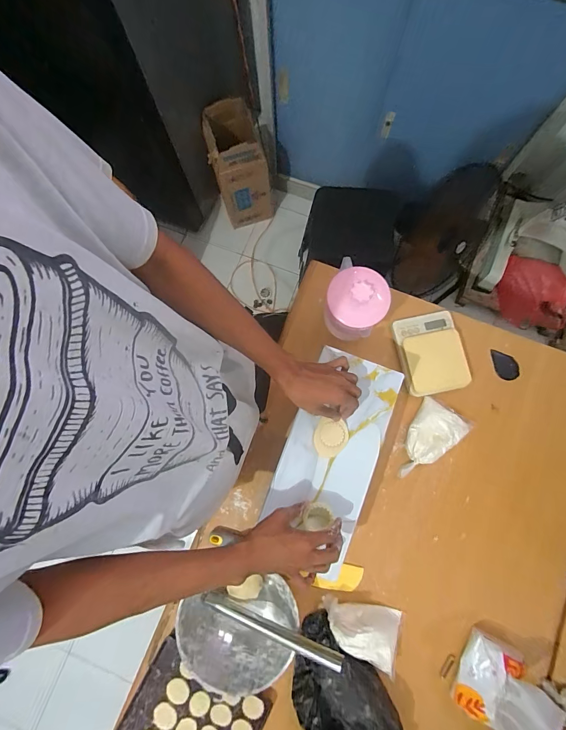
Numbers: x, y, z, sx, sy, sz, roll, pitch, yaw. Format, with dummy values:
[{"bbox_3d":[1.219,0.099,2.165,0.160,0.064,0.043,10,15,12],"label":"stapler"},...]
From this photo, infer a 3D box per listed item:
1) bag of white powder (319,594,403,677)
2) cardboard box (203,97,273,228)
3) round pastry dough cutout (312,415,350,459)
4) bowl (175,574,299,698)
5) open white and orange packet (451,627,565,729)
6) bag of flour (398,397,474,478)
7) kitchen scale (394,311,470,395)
[{"bbox_3d":[0.147,0.507,0.649,0.155,0.059,0.092,20,81,5],"label":"bag of white powder"},{"bbox_3d":[-0.186,-0.800,1.415,0.204,0.430,0.234,-20,80,-2],"label":"cardboard box"},{"bbox_3d":[0.085,0.131,0.603,0.061,0.007,0.065,0,80,1],"label":"round pastry dough cutout"},{"bbox_3d":[-0.074,0.494,0.638,0.217,0.070,0.178,-33,81,-4],"label":"bowl"},{"bbox_3d":[0.377,0.572,0.591,0.143,0.140,0.098,-41,81,-6],"label":"open white and orange packet"},{"bbox_3d":[0.312,0.167,0.721,0.103,0.031,0.172,33,82,7],"label":"bag of flour"},{"bbox_3d":[0.327,-0.025,0.757,0.132,0.041,0.174,-11,80,-1],"label":"kitchen scale"}]

